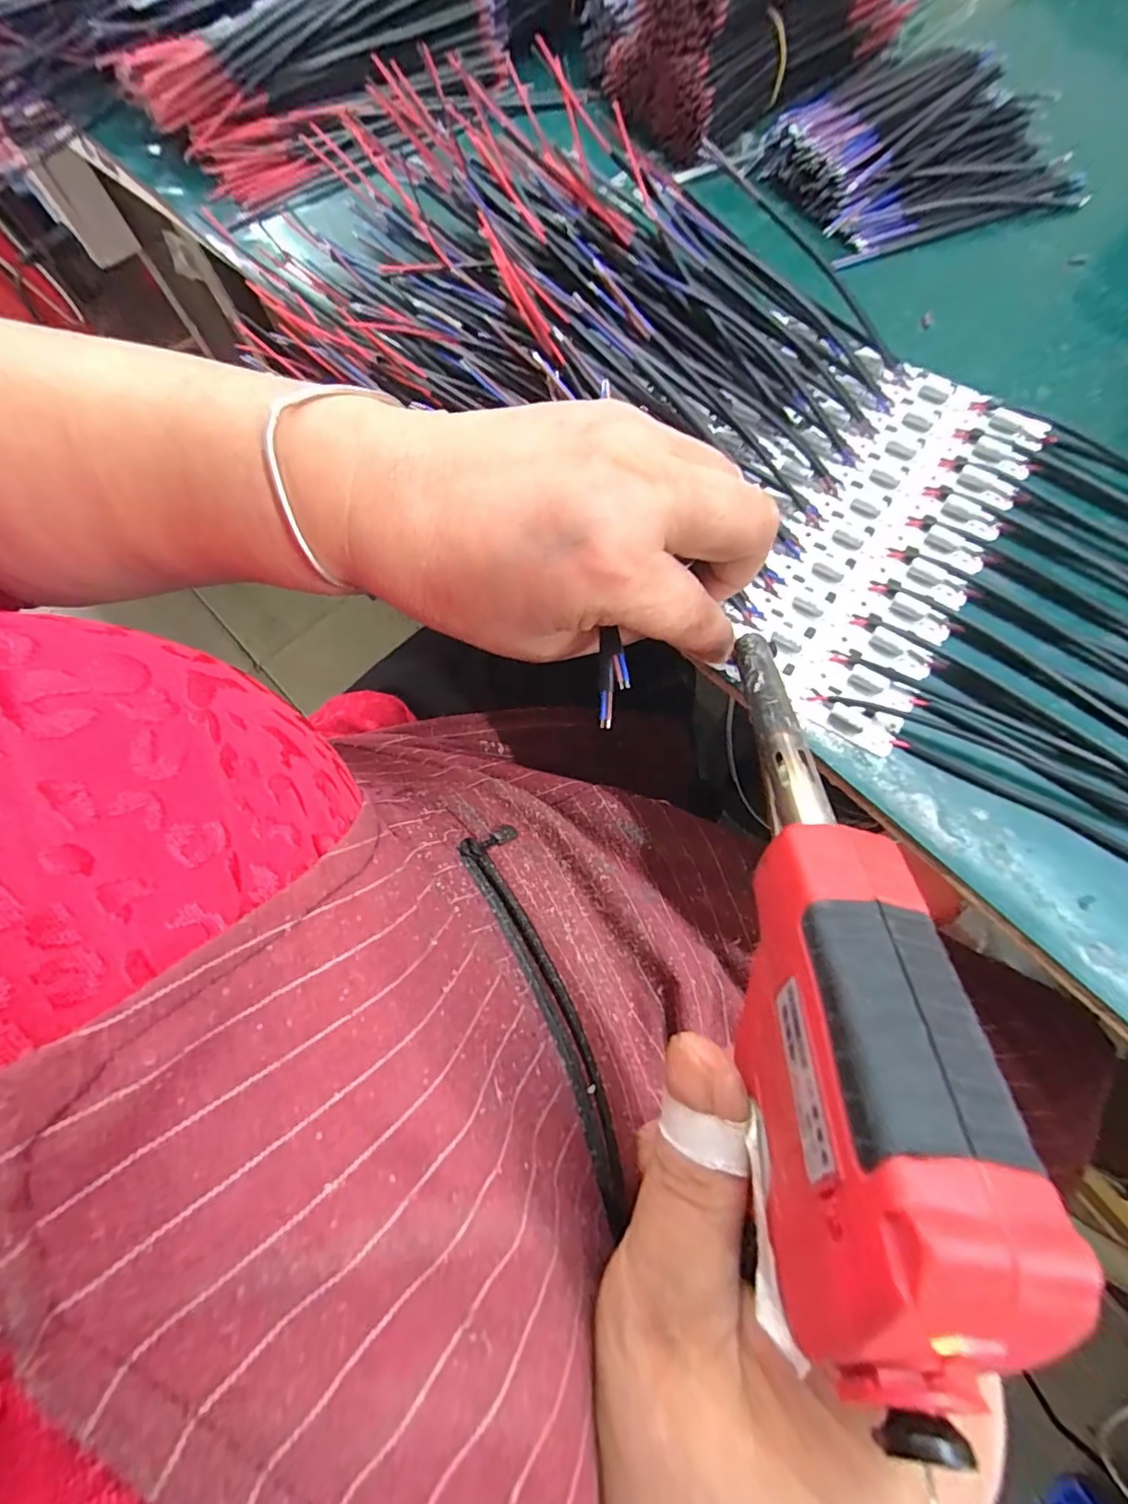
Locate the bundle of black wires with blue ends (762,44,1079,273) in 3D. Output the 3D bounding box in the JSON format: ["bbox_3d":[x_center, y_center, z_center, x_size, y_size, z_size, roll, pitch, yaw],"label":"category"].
[{"bbox_3d":[0.205,-0.337,0.312,0.152,0.028,0.100,-18,73,-6],"label":"bundle of black wires with blue ends"}]

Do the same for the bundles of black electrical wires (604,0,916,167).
[{"bbox_3d":[0.127,-0.449,0.330,0.205,0.062,0.079,-38,76,-11],"label":"bundles of black electrical wires"}]

